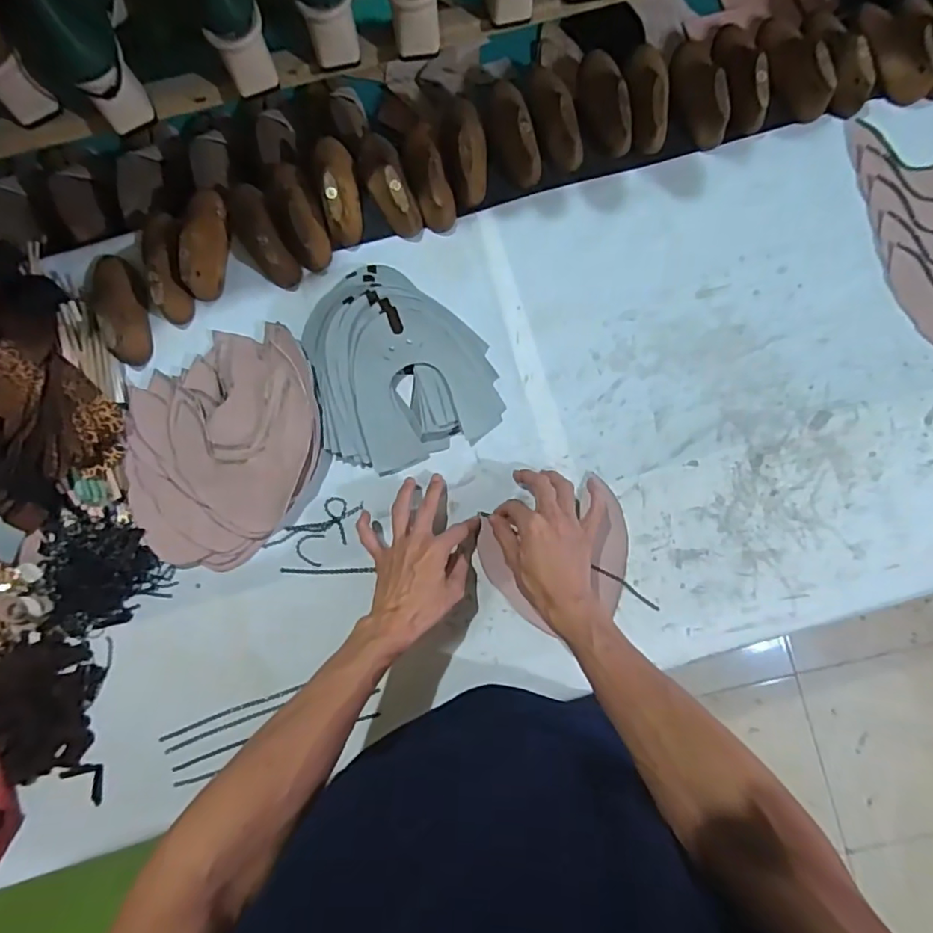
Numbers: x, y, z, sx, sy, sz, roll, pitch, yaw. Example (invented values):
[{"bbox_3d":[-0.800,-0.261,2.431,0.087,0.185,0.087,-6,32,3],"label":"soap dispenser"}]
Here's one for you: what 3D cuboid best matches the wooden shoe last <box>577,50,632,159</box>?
[{"bbox_3d":[0.166,-0.448,0.672,0.050,0.045,0.141,-6,83,1],"label":"wooden shoe last"}]

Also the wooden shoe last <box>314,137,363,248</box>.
[{"bbox_3d":[-0.156,-0.345,0.663,0.047,0.053,0.143,-12,83,0],"label":"wooden shoe last"}]

